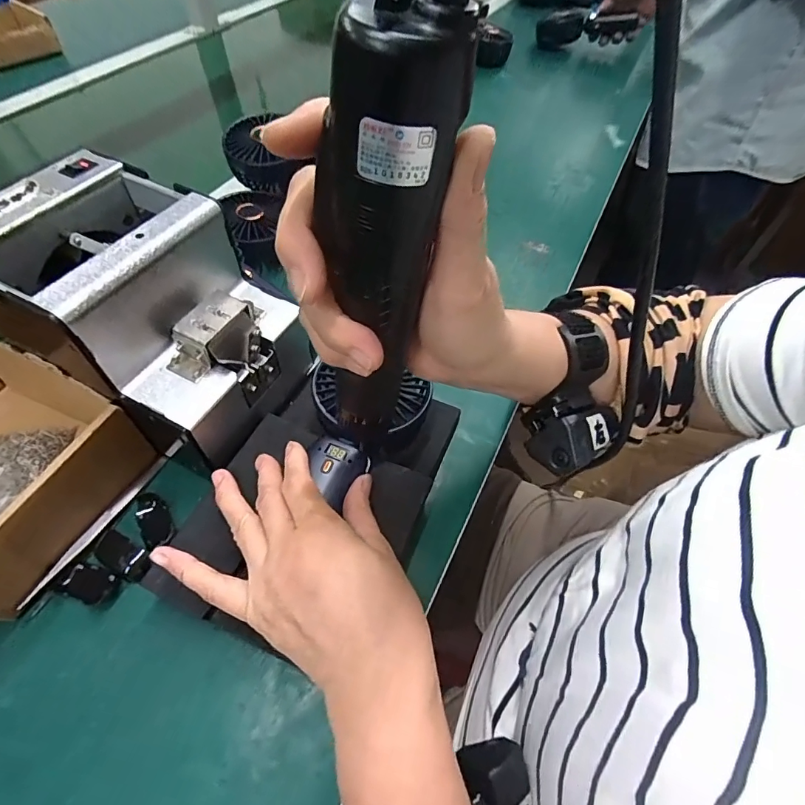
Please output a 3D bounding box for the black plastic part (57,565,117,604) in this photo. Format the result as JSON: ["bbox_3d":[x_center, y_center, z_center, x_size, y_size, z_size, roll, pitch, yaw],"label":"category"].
[{"bbox_3d":[-0.202,0.117,0.292,0.032,0.008,0.020,15,56,8],"label":"black plastic part"}]

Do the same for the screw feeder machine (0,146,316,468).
[{"bbox_3d":[-0.172,-0.064,0.321,0.181,0.135,0.129,28,58,16],"label":"screw feeder machine"}]

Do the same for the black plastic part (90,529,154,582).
[{"bbox_3d":[-0.186,0.103,0.302,0.036,0.008,0.021,22,57,13],"label":"black plastic part"}]

